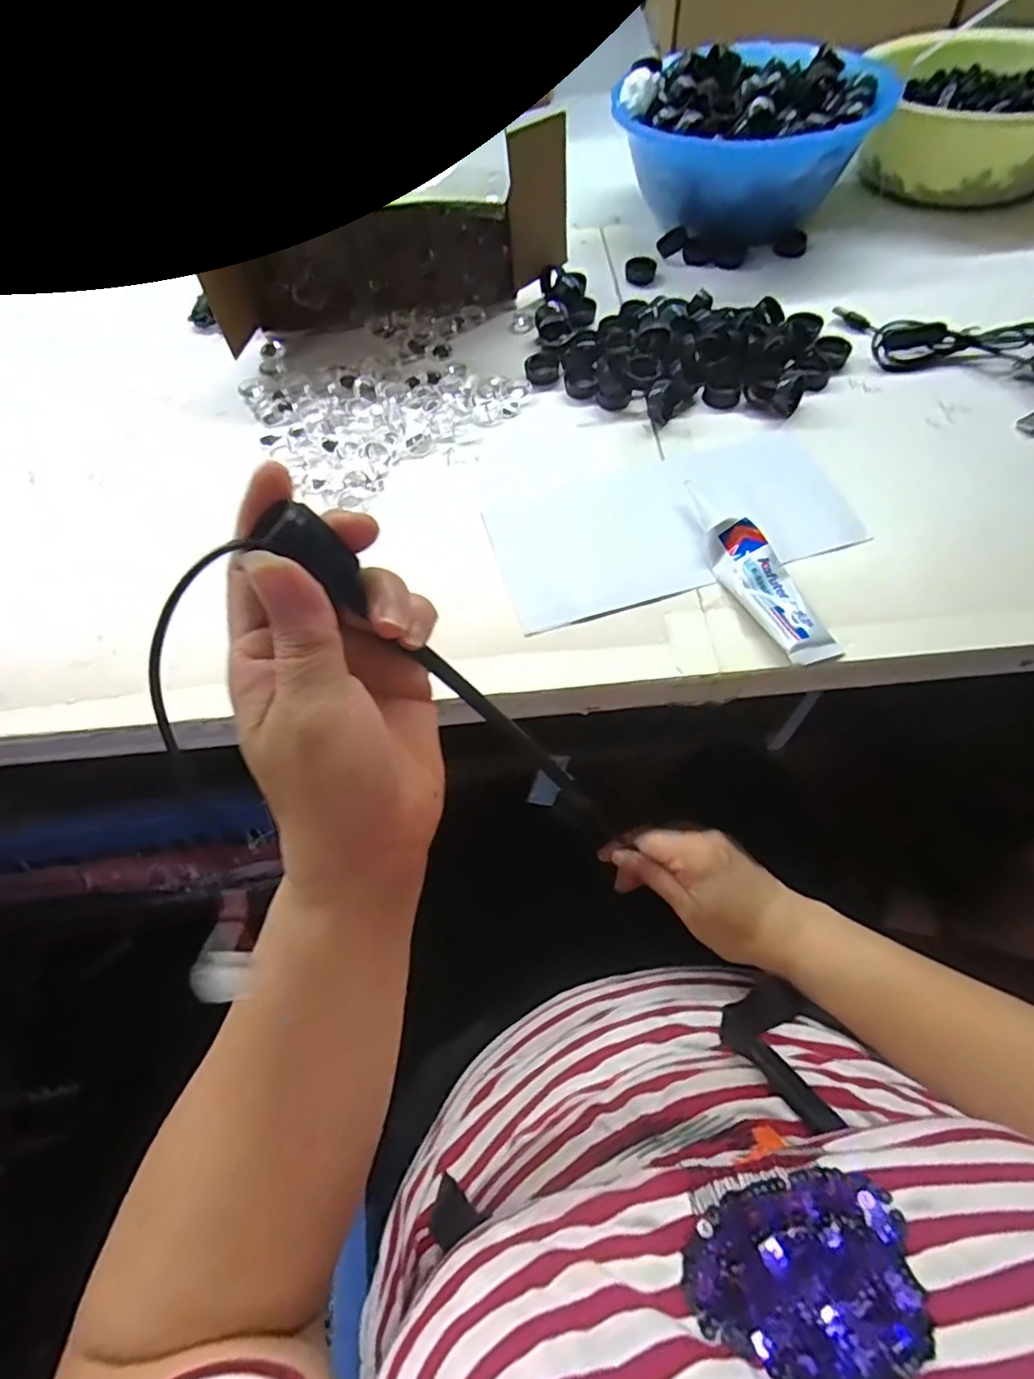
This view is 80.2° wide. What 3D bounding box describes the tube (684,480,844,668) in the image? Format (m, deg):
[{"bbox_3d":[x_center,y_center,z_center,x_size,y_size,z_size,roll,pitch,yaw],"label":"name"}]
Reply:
[{"bbox_3d":[0.146,-0.077,0.386,0.032,0.024,0.150,-20,61,-8],"label":"tube"}]

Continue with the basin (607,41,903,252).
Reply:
[{"bbox_3d":[0.221,-0.510,0.584,0.190,0.101,0.186,-33,63,-15],"label":"basin"}]

